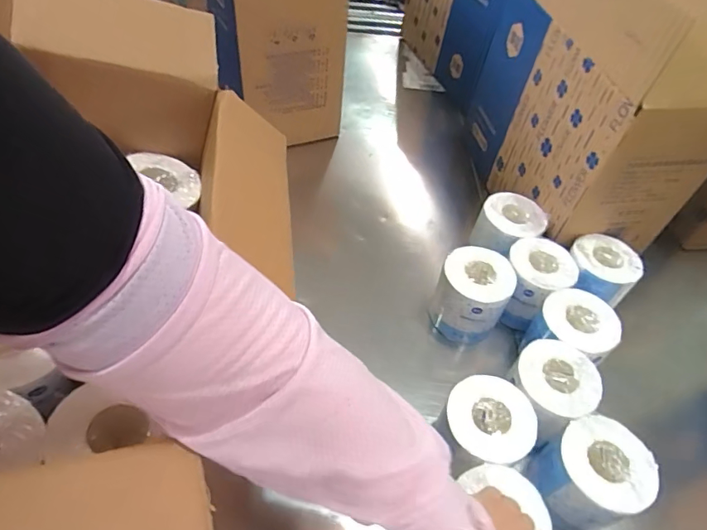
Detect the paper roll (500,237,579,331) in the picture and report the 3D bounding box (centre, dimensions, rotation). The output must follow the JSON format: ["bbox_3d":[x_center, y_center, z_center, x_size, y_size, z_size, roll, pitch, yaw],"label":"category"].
[{"bbox_3d":[0.281,0.029,0.730,0.090,0.096,0.111,10,50,3],"label":"paper roll"}]

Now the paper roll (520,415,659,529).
[{"bbox_3d":[0.266,0.242,0.547,0.103,0.105,0.095,3,50,-4],"label":"paper roll"}]

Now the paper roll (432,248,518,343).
[{"bbox_3d":[0.176,0.047,0.714,0.097,0.115,0.099,3,50,-4],"label":"paper roll"}]

